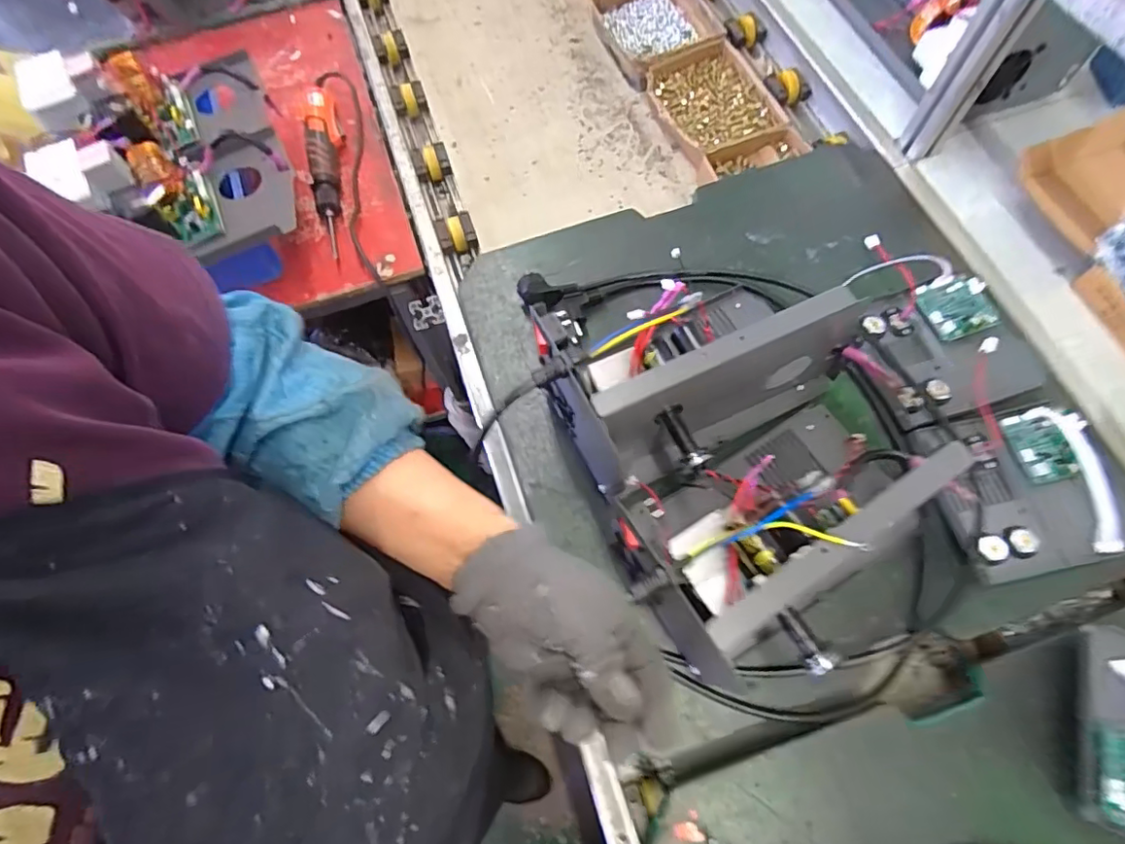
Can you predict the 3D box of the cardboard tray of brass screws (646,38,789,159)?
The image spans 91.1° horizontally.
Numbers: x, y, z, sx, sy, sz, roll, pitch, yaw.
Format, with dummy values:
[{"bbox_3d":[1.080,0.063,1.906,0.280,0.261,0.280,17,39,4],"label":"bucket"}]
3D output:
[{"bbox_3d":[0.229,-0.483,0.849,0.159,0.044,0.211,-23,70,-7],"label":"cardboard tray of brass screws"}]

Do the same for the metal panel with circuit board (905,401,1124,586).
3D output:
[{"bbox_3d":[0.450,0.066,0.540,0.184,0.040,0.155,-10,70,-2],"label":"metal panel with circuit board"}]

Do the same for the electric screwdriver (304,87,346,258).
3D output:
[{"bbox_3d":[-0.325,-0.352,0.763,0.049,0.041,0.277,-13,70,-3],"label":"electric screwdriver"}]

